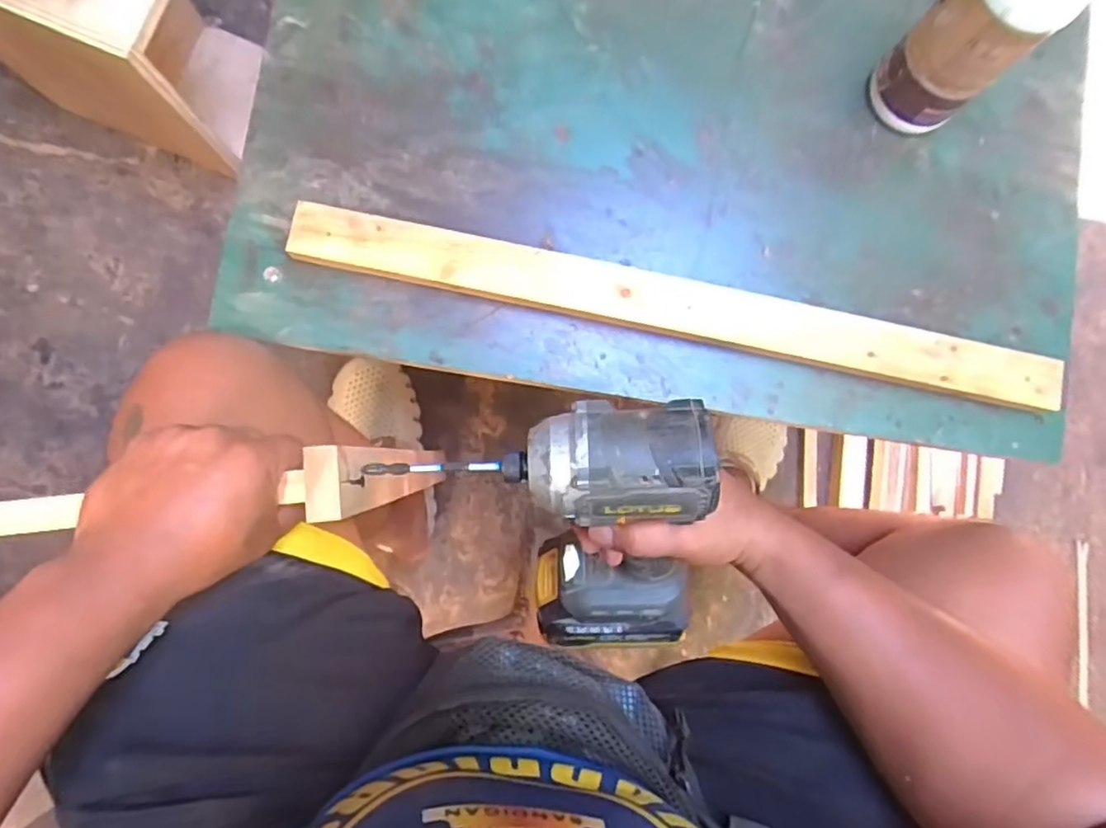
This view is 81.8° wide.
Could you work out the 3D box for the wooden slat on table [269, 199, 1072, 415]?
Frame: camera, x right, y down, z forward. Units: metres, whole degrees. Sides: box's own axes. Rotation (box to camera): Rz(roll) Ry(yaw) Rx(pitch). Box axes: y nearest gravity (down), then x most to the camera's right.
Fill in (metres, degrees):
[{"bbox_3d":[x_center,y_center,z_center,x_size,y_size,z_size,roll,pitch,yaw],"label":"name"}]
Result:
[{"bbox_3d":[0.100,-0.080,0.494,0.593,0.026,0.037,11,87,-3],"label":"wooden slat on table"}]

